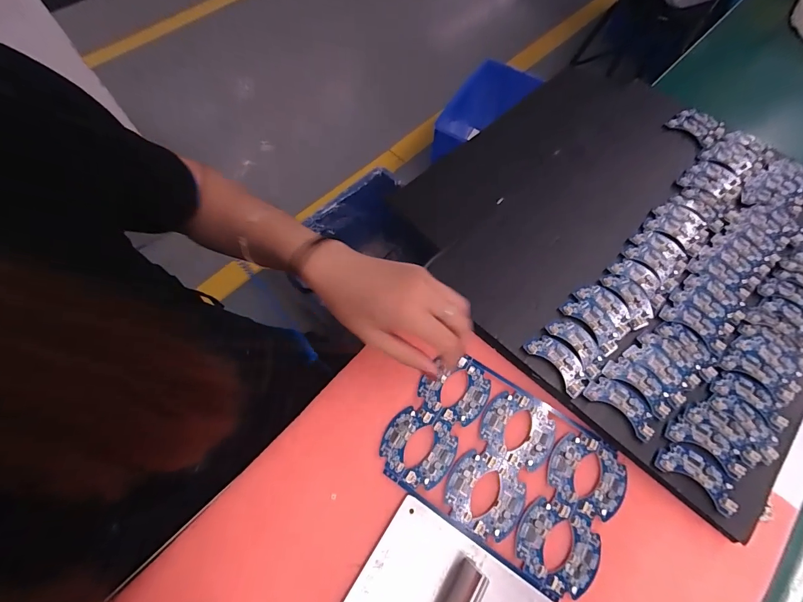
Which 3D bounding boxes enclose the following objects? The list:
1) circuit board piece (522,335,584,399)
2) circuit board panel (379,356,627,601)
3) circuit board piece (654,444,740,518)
[{"bbox_3d":[0.153,0.058,0.359,0.035,0.006,0.062,-37,71,-16],"label":"circuit board piece"},{"bbox_3d":[0.094,0.146,0.343,0.199,0.005,0.143,32,68,13],"label":"circuit board panel"},{"bbox_3d":[0.254,0.147,0.317,0.064,0.006,0.033,37,70,15],"label":"circuit board piece"}]

